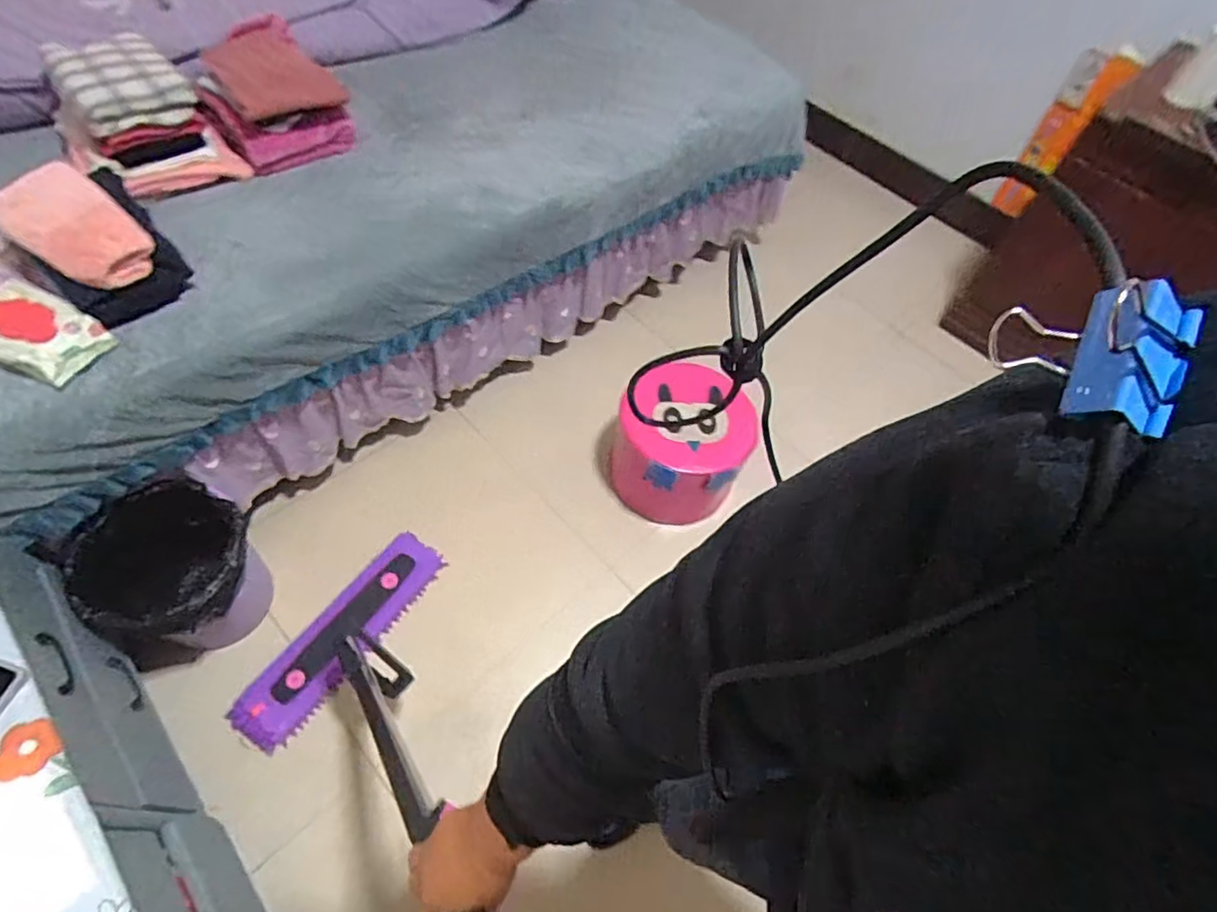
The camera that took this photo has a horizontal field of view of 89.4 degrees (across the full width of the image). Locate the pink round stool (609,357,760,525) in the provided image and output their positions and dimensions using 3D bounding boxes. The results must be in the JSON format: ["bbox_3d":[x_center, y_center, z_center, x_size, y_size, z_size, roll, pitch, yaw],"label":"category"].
[{"bbox_3d":[0.166,-0.038,1.435,0.295,0.282,0.288,2,59,-4],"label":"pink round stool"}]

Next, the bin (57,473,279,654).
[{"bbox_3d":[-0.797,0.232,1.162,0.254,0.288,0.240,2,59,-4],"label":"bin"}]

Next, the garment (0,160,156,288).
[{"bbox_3d":[-0.844,-0.358,0.974,0.221,0.074,0.150,36,63,16],"label":"garment"}]

